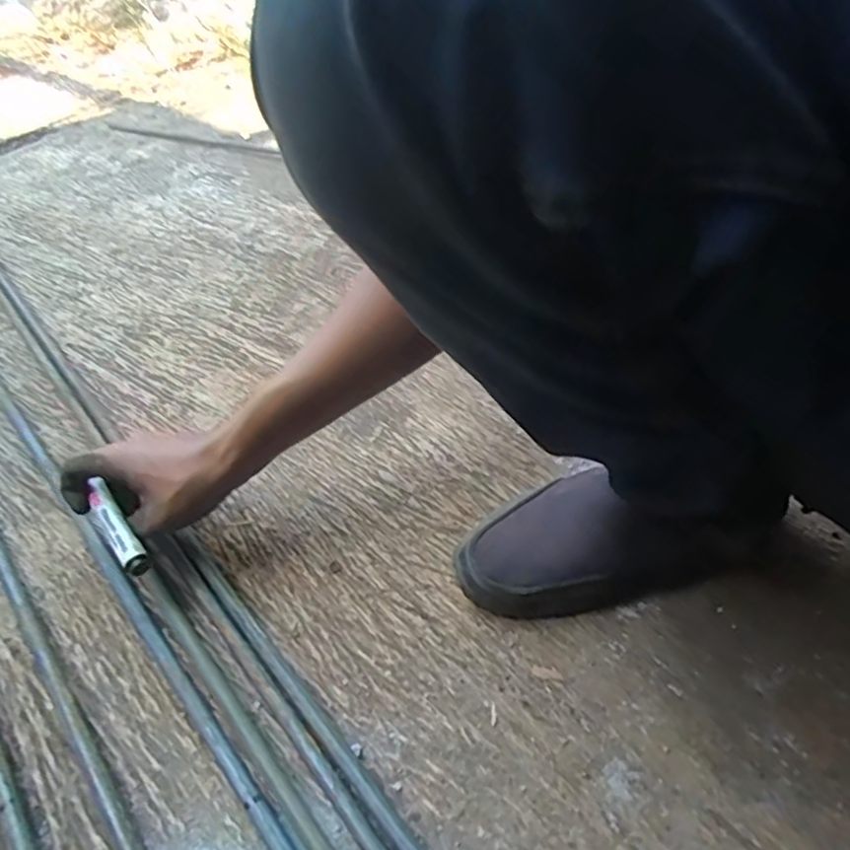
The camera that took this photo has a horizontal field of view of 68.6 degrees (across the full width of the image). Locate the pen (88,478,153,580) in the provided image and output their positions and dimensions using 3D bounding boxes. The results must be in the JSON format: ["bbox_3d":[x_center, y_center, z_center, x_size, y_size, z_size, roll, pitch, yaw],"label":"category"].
[{"bbox_3d":[-0.222,0.075,0.448,0.018,0.016,0.080,-29,59,-26],"label":"pen"}]

